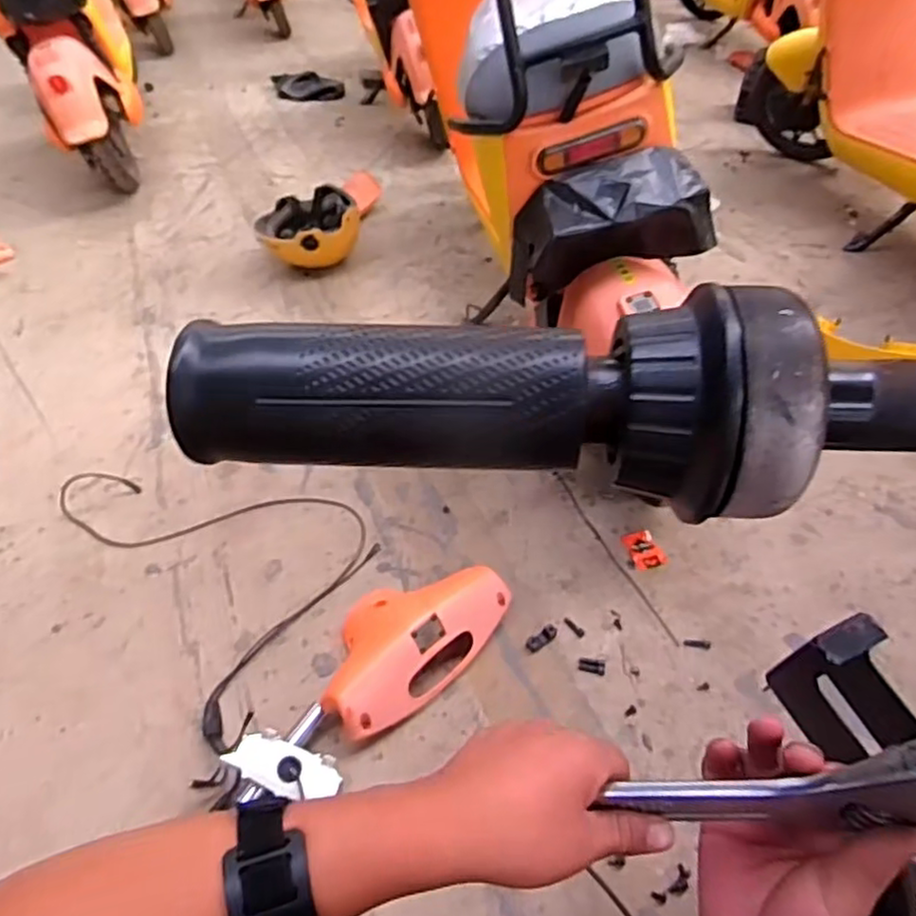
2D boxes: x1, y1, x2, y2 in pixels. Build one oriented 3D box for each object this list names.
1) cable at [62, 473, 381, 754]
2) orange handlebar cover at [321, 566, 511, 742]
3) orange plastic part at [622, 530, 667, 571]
[{"bbox_3d":[-0.363,0.135,1.112,0.369,0.015,0.588,-32,52,-29],"label":"cable"},{"bbox_3d":[-0.072,0.239,0.958,0.299,0.102,0.178,-32,52,-29],"label":"orange handlebar cover"},{"bbox_3d":[0.308,0.152,1.129,0.054,0.012,0.076,-8,46,-11],"label":"orange plastic part"}]

